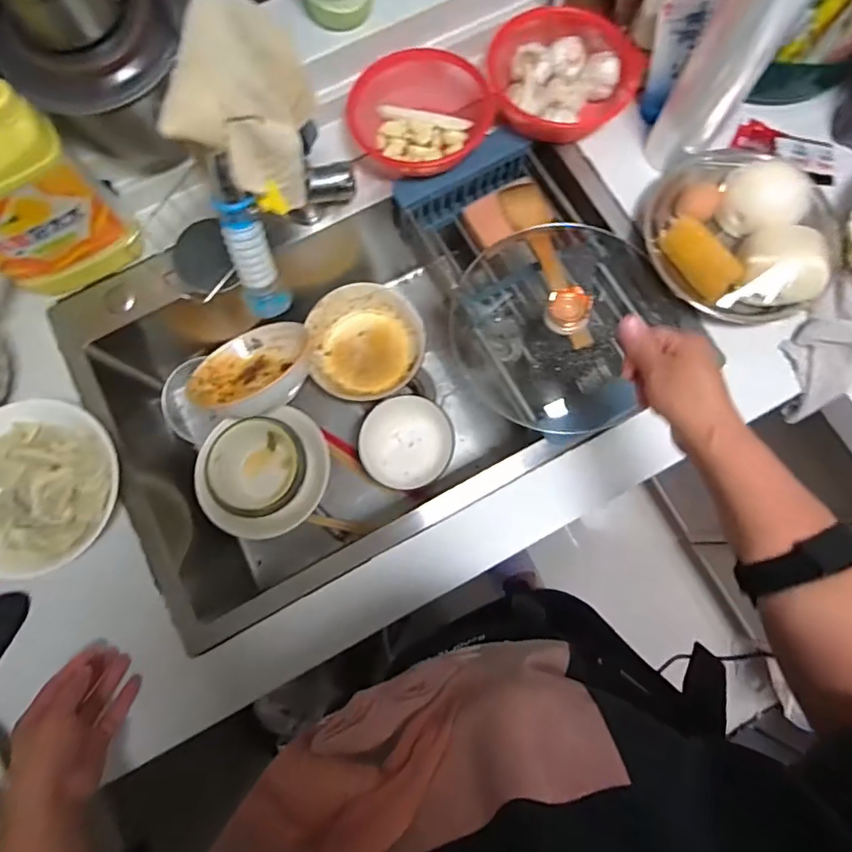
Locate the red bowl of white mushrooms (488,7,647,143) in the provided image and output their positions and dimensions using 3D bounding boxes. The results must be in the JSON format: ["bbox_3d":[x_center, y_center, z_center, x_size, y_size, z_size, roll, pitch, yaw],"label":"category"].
[{"bbox_3d":[0.170,-0.434,0.662,0.175,0.055,0.143,-4,77,0],"label":"red bowl of white mushrooms"}]

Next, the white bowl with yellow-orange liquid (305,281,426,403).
[{"bbox_3d":[-0.087,-0.120,0.790,0.165,0.059,0.163,-18,77,-3],"label":"white bowl with yellow-orange liquid"}]

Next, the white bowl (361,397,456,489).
[{"bbox_3d":[-0.026,0.024,0.749,0.123,0.065,0.128,0,77,1],"label":"white bowl"}]

